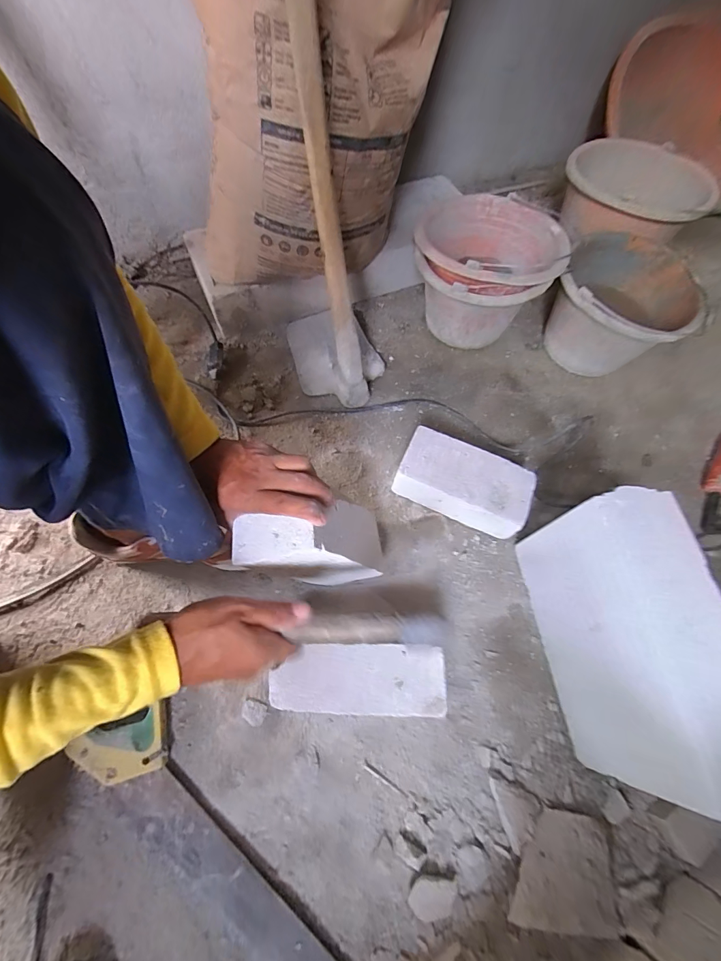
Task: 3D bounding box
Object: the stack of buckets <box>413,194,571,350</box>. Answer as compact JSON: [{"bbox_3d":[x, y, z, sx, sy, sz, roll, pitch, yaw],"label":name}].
[{"bbox_3d":[0.220,-0.384,0.731,0.244,0.197,0.244,24,66,8],"label":"stack of buckets"}]

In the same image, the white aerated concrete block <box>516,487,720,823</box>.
[{"bbox_3d":[0.315,0.188,0.461,0.116,0.206,0.294,-4,65,-5],"label":"white aerated concrete block"}]

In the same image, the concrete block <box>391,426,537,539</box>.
[{"bbox_3d":[0.162,0.004,0.609,0.200,0.077,0.108,23,66,8],"label":"concrete block"}]

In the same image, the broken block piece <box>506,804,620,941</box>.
[{"bbox_3d":[0.231,0.437,0.428,0.126,0.019,0.099,14,51,-4],"label":"broken block piece"}]

